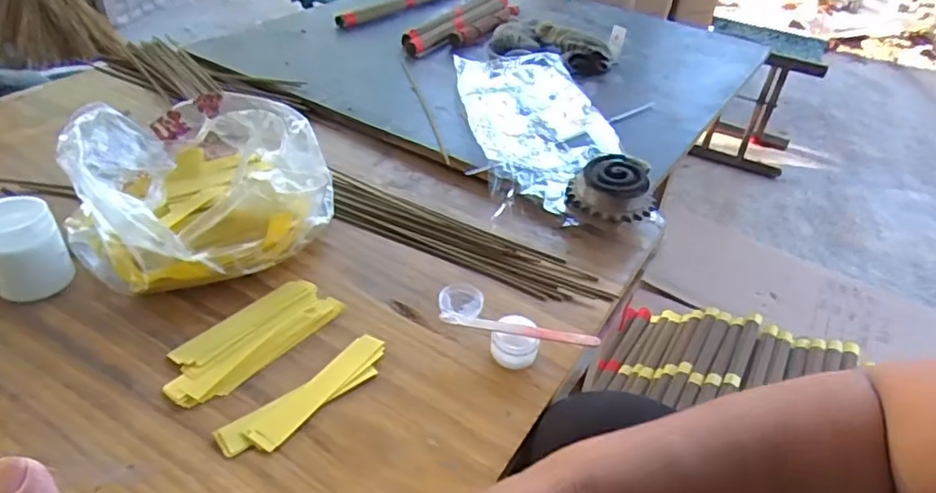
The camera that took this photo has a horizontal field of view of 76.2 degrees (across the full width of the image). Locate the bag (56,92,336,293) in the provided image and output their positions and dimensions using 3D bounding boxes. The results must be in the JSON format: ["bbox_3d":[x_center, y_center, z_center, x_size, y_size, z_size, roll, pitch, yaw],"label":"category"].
[{"bbox_3d":[-0.250,-0.061,0.549,0.211,0.090,0.222,-22,46,-31],"label":"bag"}]

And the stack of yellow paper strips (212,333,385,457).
[{"bbox_3d":[-0.112,0.105,0.429,0.034,0.006,0.133,33,46,31],"label":"stack of yellow paper strips"}]

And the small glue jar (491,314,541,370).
[{"bbox_3d":[0.037,0.074,0.467,0.036,0.024,0.035,3,38,-3],"label":"small glue jar"}]

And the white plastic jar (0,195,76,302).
[{"bbox_3d":[-0.353,0.004,0.475,0.054,0.066,0.056,3,38,-3],"label":"white plastic jar"}]

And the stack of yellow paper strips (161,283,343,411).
[{"bbox_3d":[-0.167,0.069,0.463,0.058,0.006,0.137,29,44,27],"label":"stack of yellow paper strips"}]

